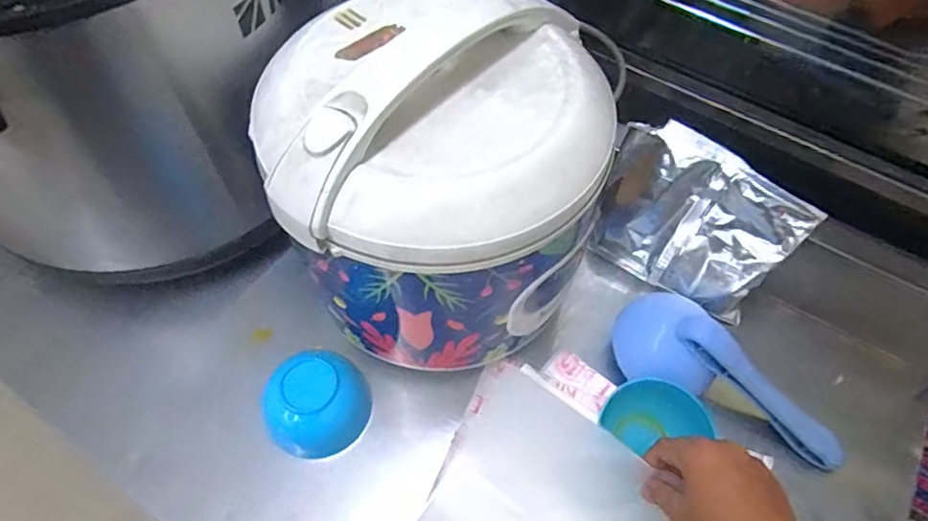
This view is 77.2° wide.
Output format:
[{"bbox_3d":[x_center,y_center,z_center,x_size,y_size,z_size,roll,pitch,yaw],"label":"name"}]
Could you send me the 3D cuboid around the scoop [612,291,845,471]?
[{"bbox_3d":[0.215,0.104,0.480,0.197,0.065,0.090,27,61,15],"label":"scoop"}]

